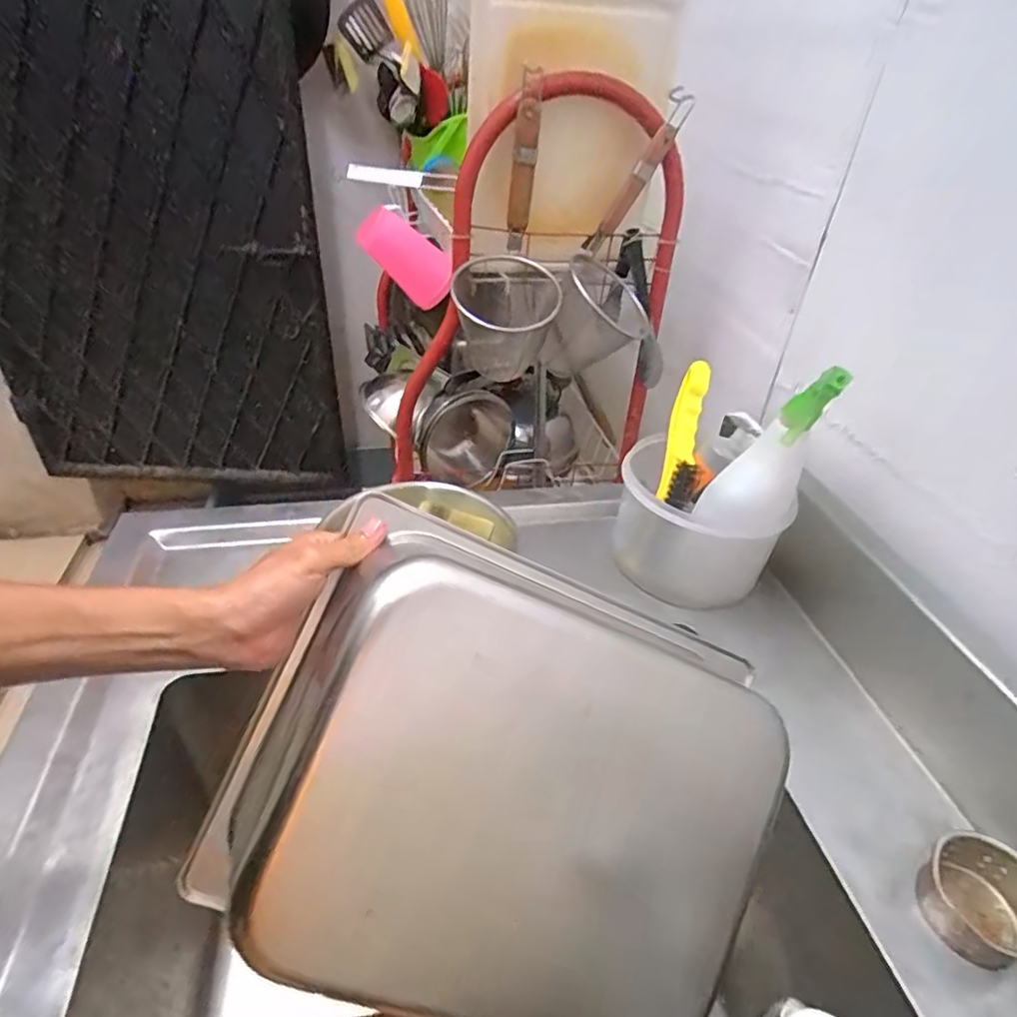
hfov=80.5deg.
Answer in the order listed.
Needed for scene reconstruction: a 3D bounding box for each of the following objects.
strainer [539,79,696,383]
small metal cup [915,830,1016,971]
[{"bbox_3d":[0.131,-0.319,0.765,0.127,0.304,0.148,10,37,7],"label":"strainer"},{"bbox_3d":[0.317,0.264,0.401,0.069,0.045,0.070,3,37,-2],"label":"small metal cup"}]

